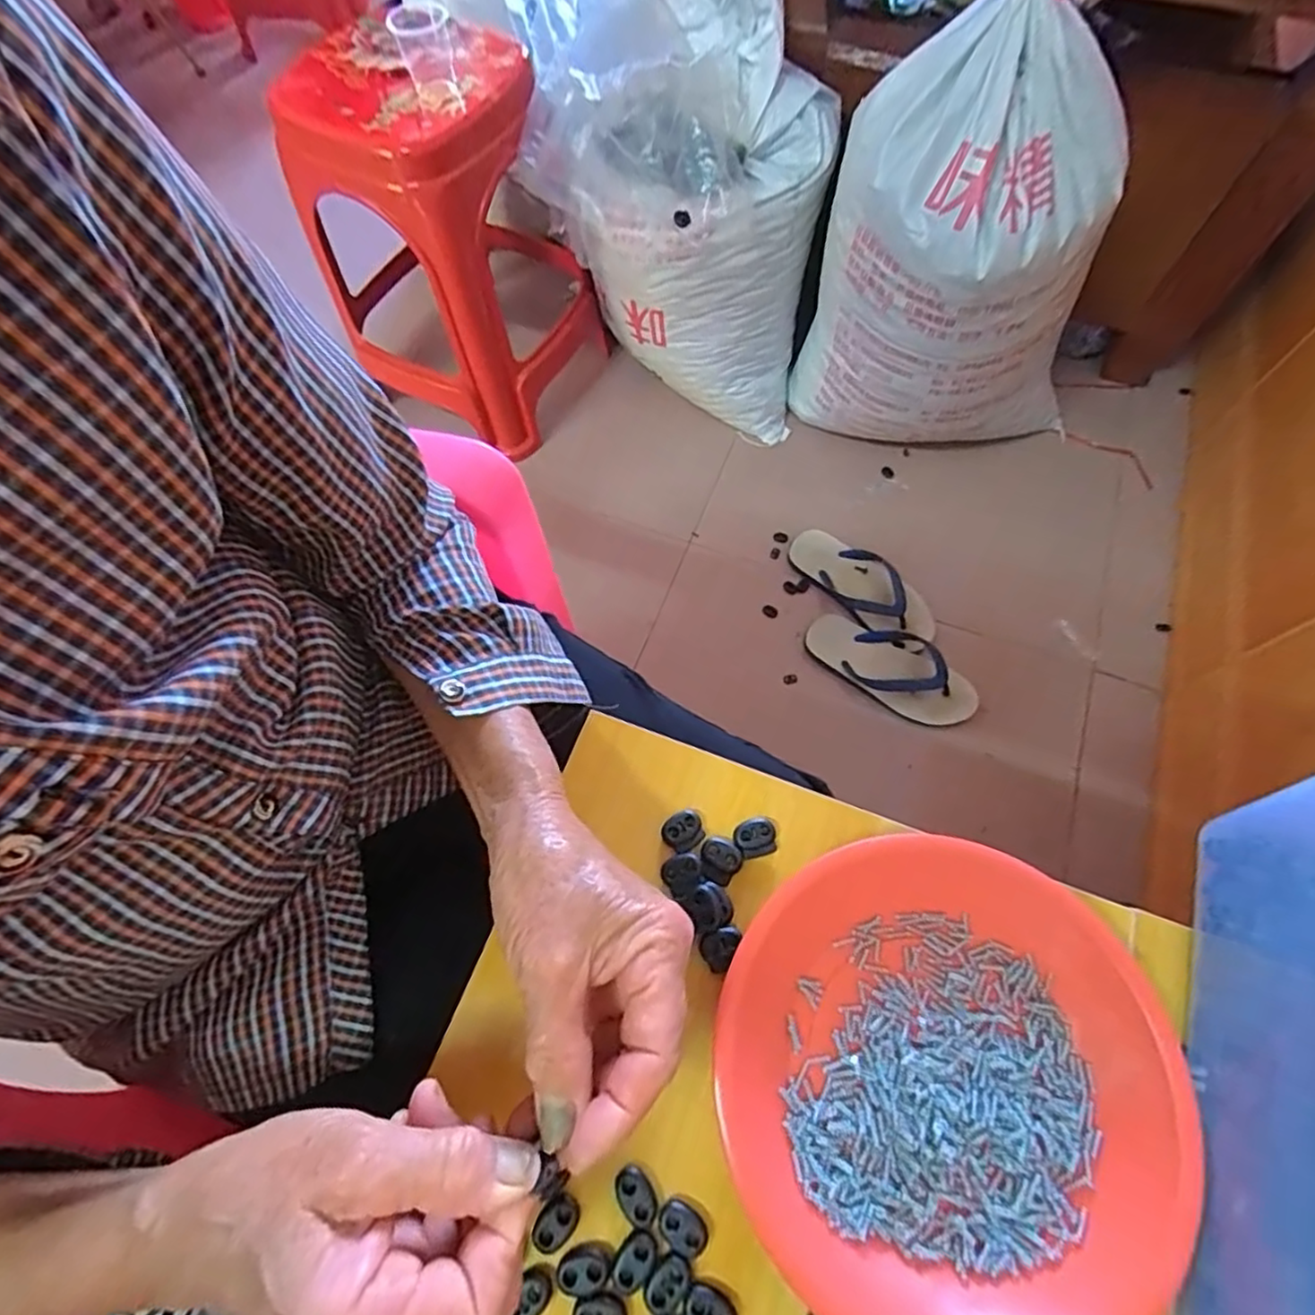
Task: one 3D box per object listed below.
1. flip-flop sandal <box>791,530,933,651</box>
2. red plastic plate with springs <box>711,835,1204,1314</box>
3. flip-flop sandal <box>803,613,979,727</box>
[{"bbox_3d":[0.299,-0.106,0.957,0.240,0.037,0.105,37,72,16],"label":"flip-flop sandal"},{"bbox_3d":[0.126,0.182,0.288,0.190,0.025,0.188,-1,66,1],"label":"red plastic plate with springs"},{"bbox_3d":[0.324,0.012,0.902,0.242,0.047,0.105,28,70,13],"label":"flip-flop sandal"}]

